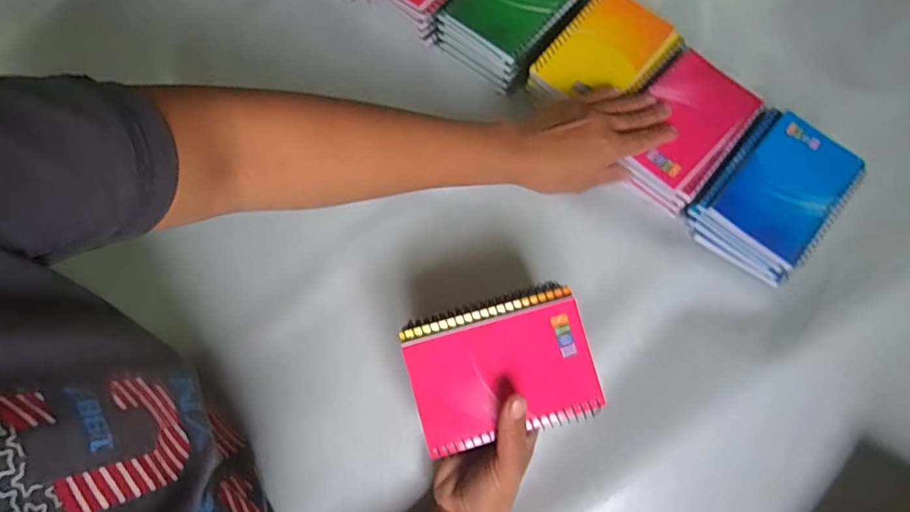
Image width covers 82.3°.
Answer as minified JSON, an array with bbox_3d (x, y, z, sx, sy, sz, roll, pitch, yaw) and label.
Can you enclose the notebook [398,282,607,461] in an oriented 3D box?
[{"bbox_3d":[0.034,0.080,0.372,0.129,0.022,0.094,-15,72,-5],"label":"notebook"}]

